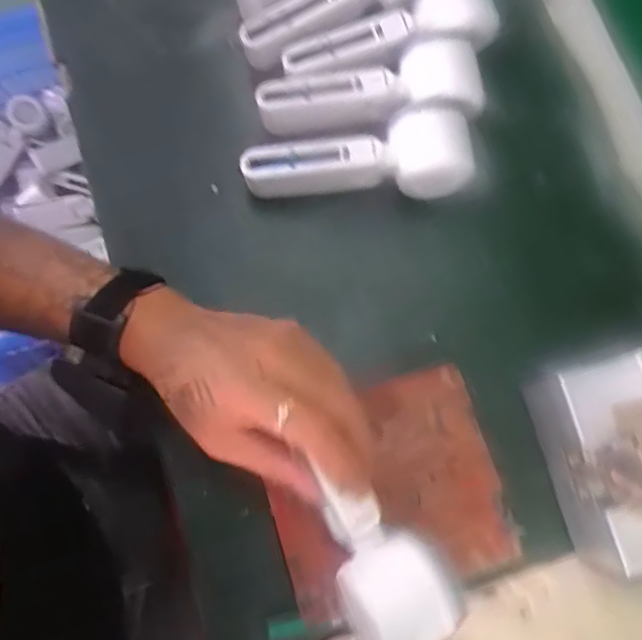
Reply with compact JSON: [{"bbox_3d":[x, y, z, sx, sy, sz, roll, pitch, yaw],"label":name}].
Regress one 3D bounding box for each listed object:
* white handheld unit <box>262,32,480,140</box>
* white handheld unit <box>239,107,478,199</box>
[{"bbox_3d":[0.036,-0.174,0.471,0.166,0.047,0.054,-5,77,-2],"label":"white handheld unit"},{"bbox_3d":[0.026,-0.117,0.457,0.164,0.050,0.057,-7,77,-3],"label":"white handheld unit"}]

